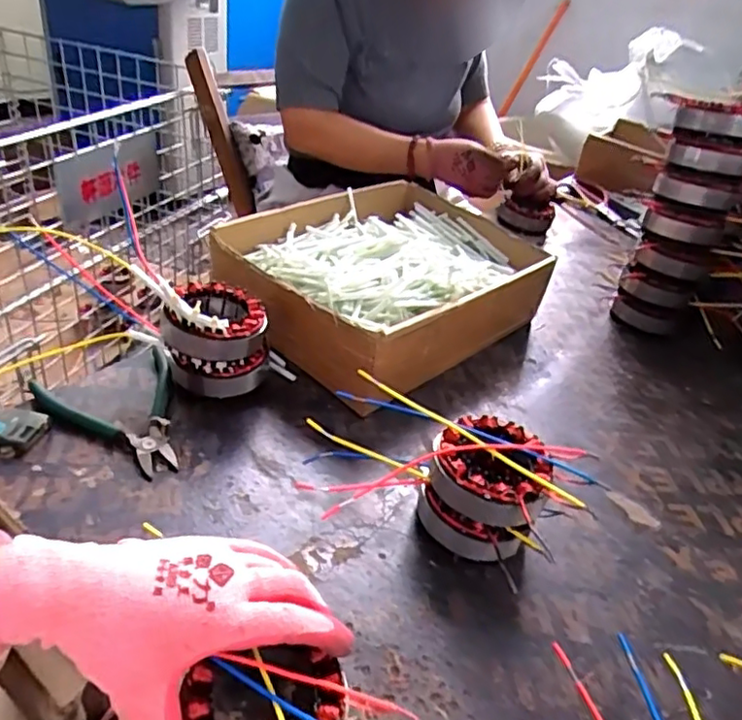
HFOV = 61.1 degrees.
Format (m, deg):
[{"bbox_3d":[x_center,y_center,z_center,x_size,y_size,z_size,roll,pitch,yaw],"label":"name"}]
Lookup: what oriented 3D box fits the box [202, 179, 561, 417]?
[{"bbox_3d":[0.027,-0.085,0.701,0.334,0.106,0.256,-26,48,-39],"label":"box"}]

